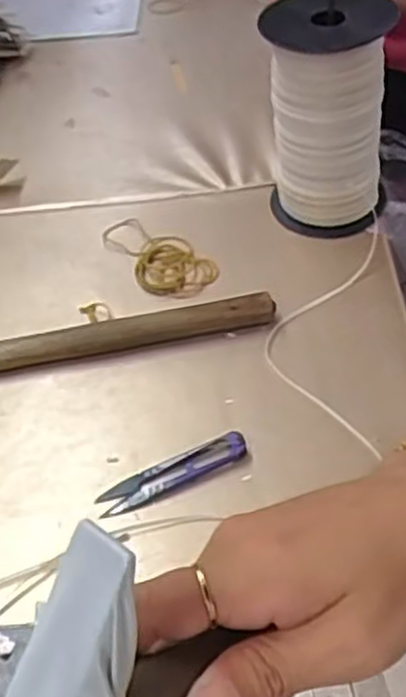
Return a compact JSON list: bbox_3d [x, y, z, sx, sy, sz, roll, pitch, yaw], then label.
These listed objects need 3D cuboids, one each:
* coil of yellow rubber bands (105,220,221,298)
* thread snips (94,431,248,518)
[{"bbox_3d":[-0.039,-0.078,0.633,0.060,0.006,0.114,-31,52,-20],"label":"coil of yellow rubber bands"},{"bbox_3d":[-0.019,0.080,0.484,0.100,0.011,0.025,-20,49,-12],"label":"thread snips"}]

